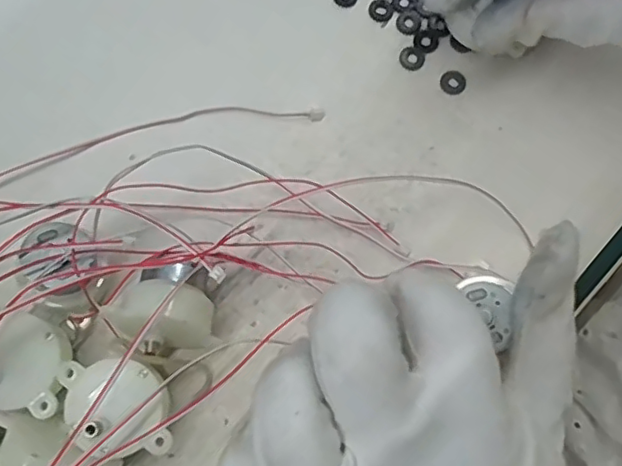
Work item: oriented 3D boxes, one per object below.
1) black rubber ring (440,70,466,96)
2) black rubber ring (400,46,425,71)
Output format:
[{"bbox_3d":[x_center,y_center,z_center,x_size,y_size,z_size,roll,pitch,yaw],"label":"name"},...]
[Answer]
[{"bbox_3d":[0.060,-0.064,0.245,0.011,0.004,0.011,0,77,1],"label":"black rubber ring"},{"bbox_3d":[0.043,-0.075,0.248,0.010,0.004,0.011,0,77,1],"label":"black rubber ring"}]

